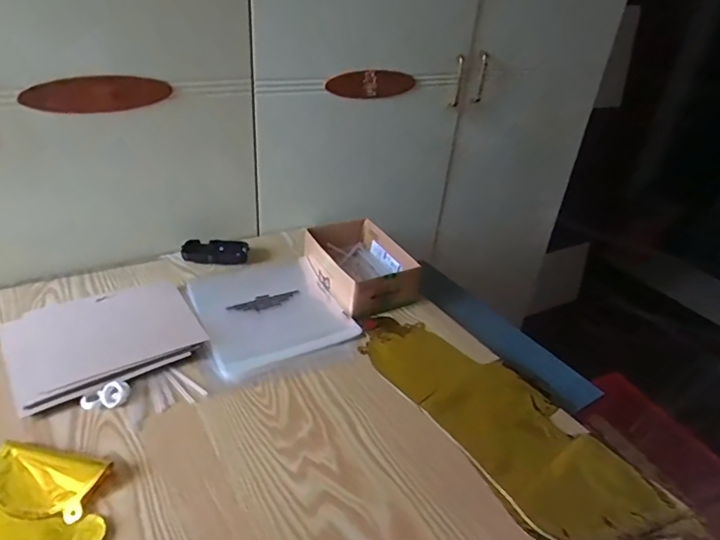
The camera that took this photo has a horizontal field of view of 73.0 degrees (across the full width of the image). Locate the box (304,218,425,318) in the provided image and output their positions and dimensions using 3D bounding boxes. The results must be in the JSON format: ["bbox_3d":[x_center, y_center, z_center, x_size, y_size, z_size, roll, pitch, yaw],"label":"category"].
[{"bbox_3d":[-0.001,-0.007,0.835,0.143,0.070,0.200,-9,35,-24],"label":"box"}]

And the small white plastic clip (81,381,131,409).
[{"bbox_3d":[-0.296,0.146,0.565,0.050,0.013,0.029,-6,34,-20],"label":"small white plastic clip"}]

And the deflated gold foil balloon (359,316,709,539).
[{"bbox_3d":[0.172,0.176,0.610,0.171,0.009,0.405,-15,38,-32],"label":"deflated gold foil balloon"}]

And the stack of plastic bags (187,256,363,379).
[{"bbox_3d":[-0.142,0.055,0.741,0.205,0.015,0.218,-14,38,-30],"label":"stack of plastic bags"}]

